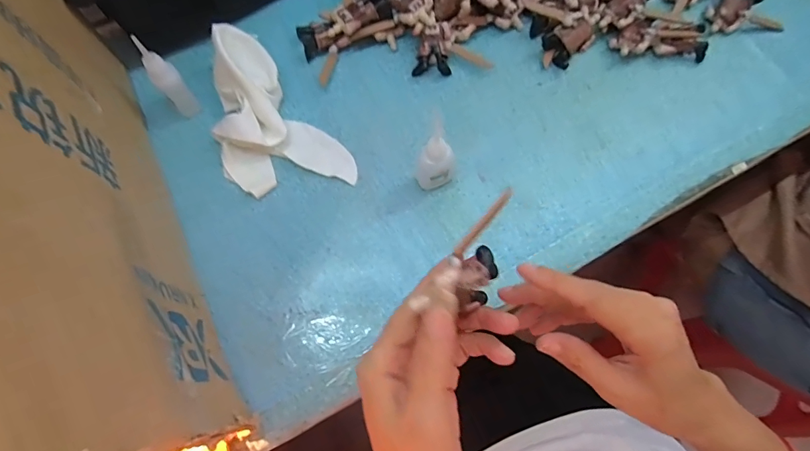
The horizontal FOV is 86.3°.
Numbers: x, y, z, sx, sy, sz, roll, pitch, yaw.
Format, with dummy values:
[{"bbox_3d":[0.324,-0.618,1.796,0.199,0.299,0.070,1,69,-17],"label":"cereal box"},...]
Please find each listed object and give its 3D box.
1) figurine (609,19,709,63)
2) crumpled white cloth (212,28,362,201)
[{"bbox_3d":[0.258,-0.190,0.435,0.093,0.025,0.040,1,71,0],"label":"figurine"},{"bbox_3d":[-0.128,-0.089,0.383,0.096,0.044,0.171,-38,77,-12],"label":"crumpled white cloth"}]

